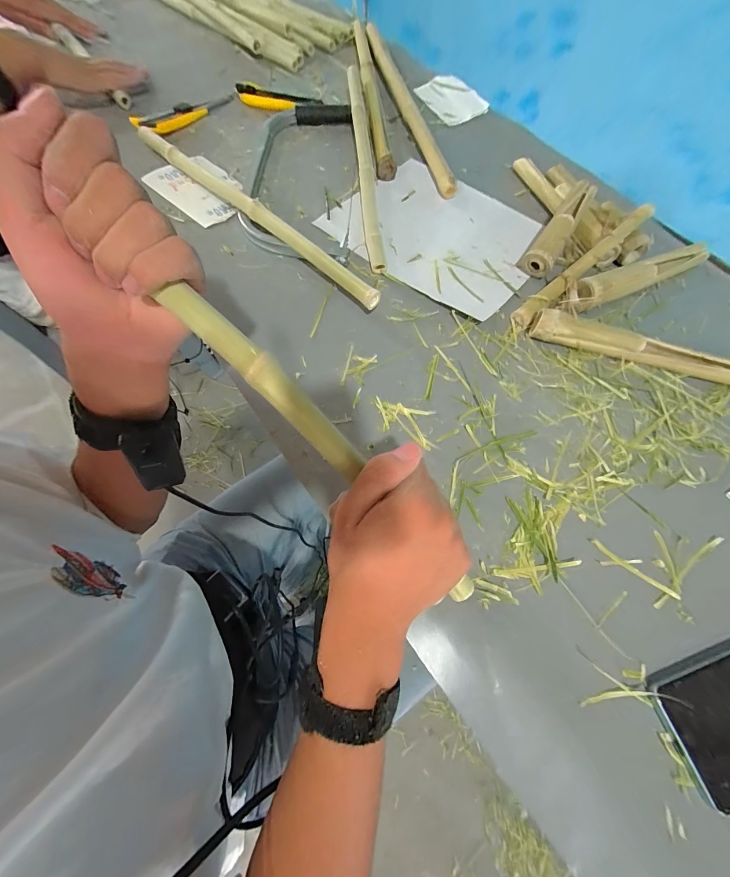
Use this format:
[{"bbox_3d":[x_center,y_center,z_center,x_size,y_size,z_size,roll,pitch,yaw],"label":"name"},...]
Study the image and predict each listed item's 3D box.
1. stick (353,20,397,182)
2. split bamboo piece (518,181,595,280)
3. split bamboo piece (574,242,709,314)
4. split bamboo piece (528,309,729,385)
[{"bbox_3d":[0.012,-0.591,0.559,0.030,0.034,0.422,-4,67,-4],"label":"stick"},{"bbox_3d":[0.253,-0.276,0.430,0.041,0.045,0.147,30,69,10],"label":"split bamboo piece"},{"bbox_3d":[0.348,-0.205,0.414,0.217,0.041,0.031,-23,69,-11],"label":"split bamboo piece"},{"bbox_3d":[0.319,-0.101,0.368,0.254,0.032,0.030,15,67,4],"label":"split bamboo piece"}]

